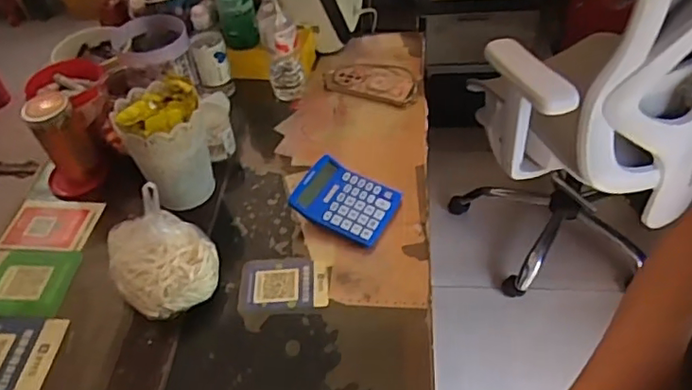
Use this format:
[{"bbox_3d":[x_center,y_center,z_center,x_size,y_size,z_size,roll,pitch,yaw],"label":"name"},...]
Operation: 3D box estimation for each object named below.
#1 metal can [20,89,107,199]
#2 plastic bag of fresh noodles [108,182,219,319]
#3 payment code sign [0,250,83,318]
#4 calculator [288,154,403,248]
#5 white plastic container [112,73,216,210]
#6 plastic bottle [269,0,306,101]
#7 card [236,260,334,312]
[{"bbox_3d":[-0.471,-0.089,0.955,0.097,0.156,0.108,-26,49,-18],"label":"metal can"},{"bbox_3d":[-0.255,0.074,0.782,0.130,0.153,0.146,-29,50,-21],"label":"plastic bag of fresh noodles"},{"bbox_3d":[-0.484,0.127,0.854,0.163,0.009,0.112,-1,50,8],"label":"payment code sign"},{"bbox_3d":[0.001,0.009,0.890,0.145,0.047,0.118,21,52,24],"label":"calculator"},{"bbox_3d":[-0.274,-0.073,0.904,0.122,0.175,0.129,-28,50,-19],"label":"white plastic container"},{"bbox_3d":[-0.118,-0.280,1.049,0.062,0.214,0.052,-11,46,-5],"label":"plastic bottle"},{"bbox_3d":[-0.087,0.125,0.818,0.126,0.004,0.085,-3,46,3],"label":"card"}]

